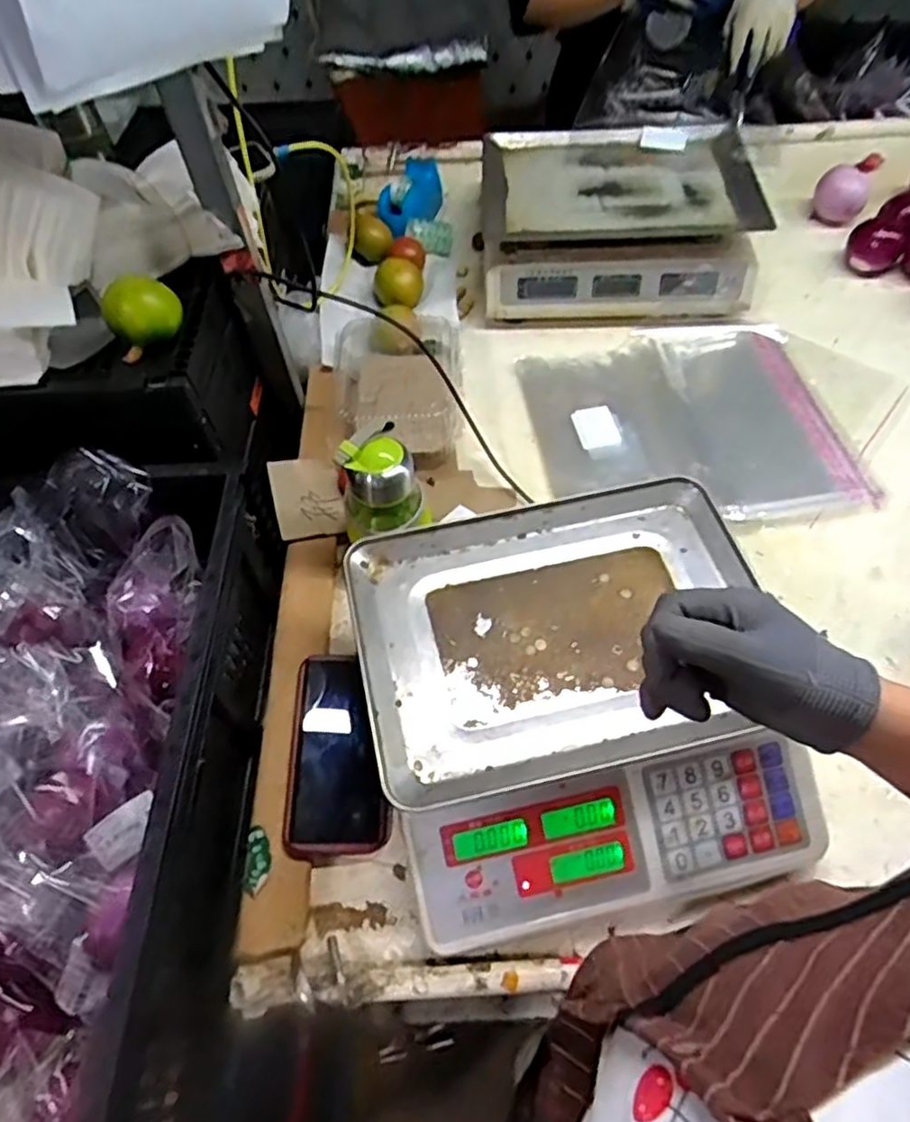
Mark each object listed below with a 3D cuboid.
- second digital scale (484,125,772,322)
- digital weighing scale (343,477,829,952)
[{"bbox_3d":[0.217,-0.463,0.965,0.352,0.114,0.291,0,57,5],"label":"second digital scale"},{"bbox_3d":[0.098,0.104,0.571,0.325,0.092,0.324,-12,57,-4],"label":"digital weighing scale"}]

